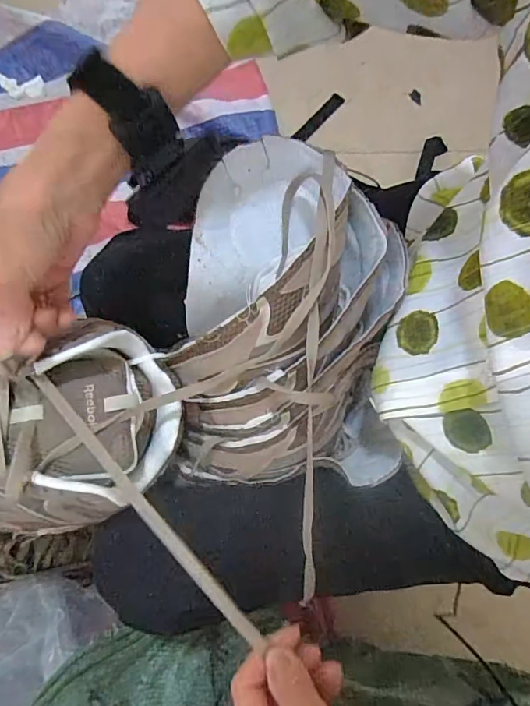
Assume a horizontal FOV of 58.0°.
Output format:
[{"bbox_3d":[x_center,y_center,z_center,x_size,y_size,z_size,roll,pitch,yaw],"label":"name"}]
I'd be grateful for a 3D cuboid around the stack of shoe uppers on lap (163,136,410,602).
[{"bbox_3d":[0.019,-0.007,0.362,0.163,0.119,0.264,1,79,1],"label":"stack of shoe uppers on lap"}]

